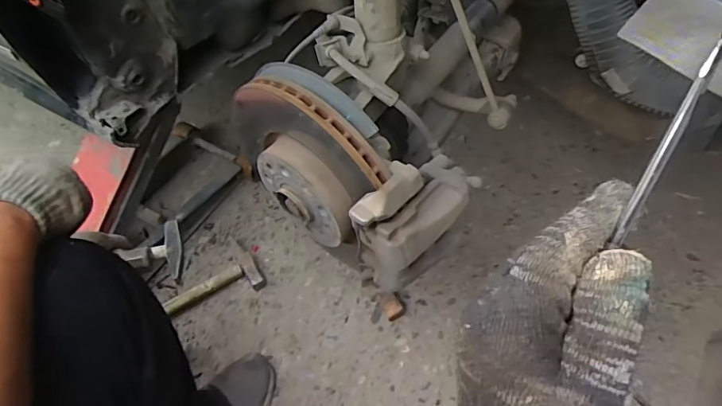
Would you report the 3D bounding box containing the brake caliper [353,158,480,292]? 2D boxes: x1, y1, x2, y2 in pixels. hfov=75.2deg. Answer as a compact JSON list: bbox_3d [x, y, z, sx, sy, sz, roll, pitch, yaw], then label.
[{"bbox_3d":[0.064,0.014,0.537,0.149,0.138,0.070,-37,60,-20],"label":"brake caliper"}]

